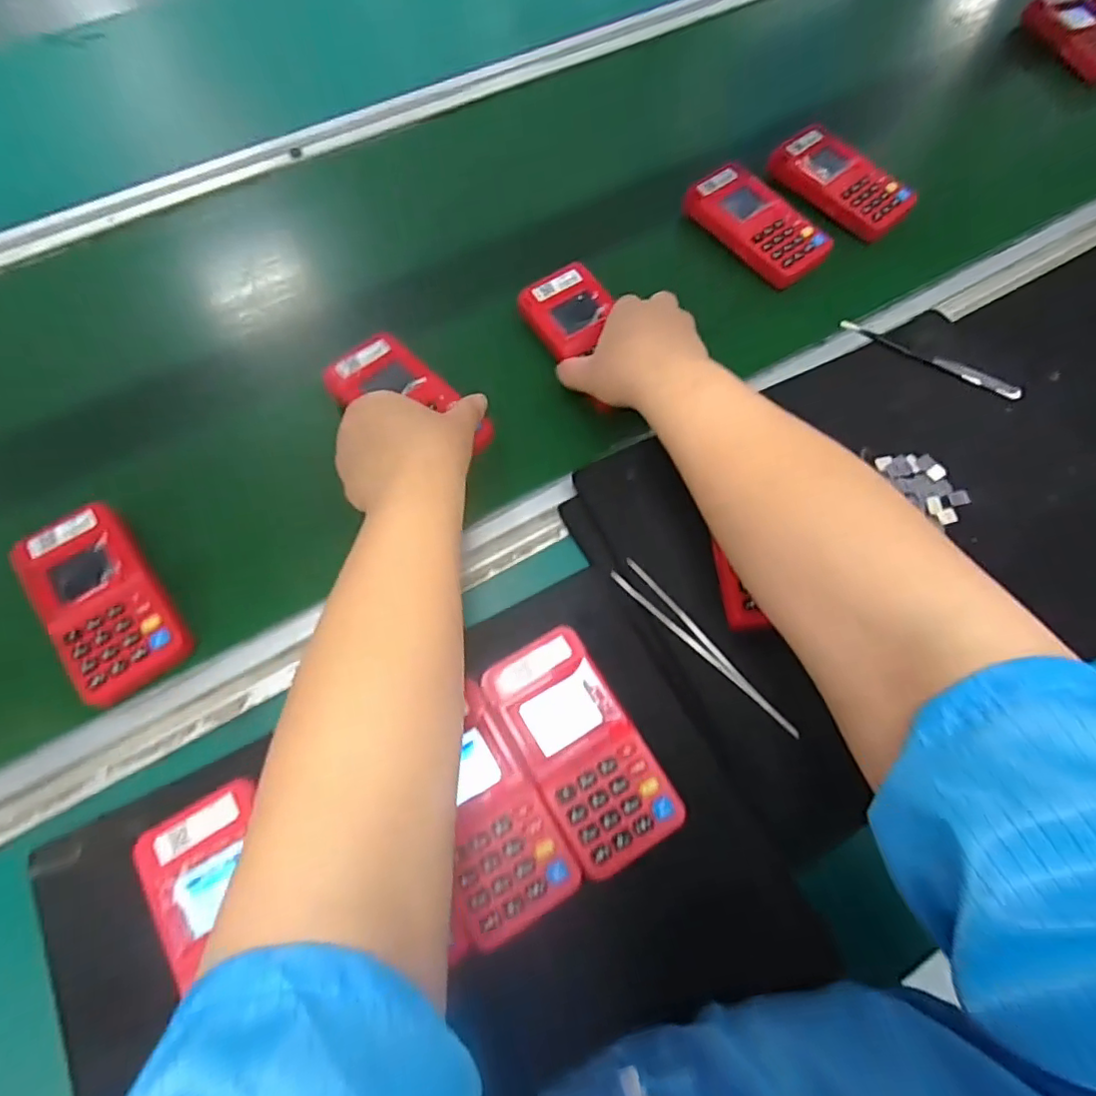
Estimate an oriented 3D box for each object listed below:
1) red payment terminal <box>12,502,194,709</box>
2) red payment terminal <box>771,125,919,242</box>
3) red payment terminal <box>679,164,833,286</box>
[{"bbox_3d":[-0.280,0.033,0.374,0.063,0.026,0.125,-35,72,-16],"label":"red payment terminal"},{"bbox_3d":[0.262,-0.325,0.526,0.053,0.029,0.125,-41,74,-18],"label":"red payment terminal"},{"bbox_3d":[0.179,-0.275,0.502,0.063,0.025,0.119,-35,72,-16],"label":"red payment terminal"}]

